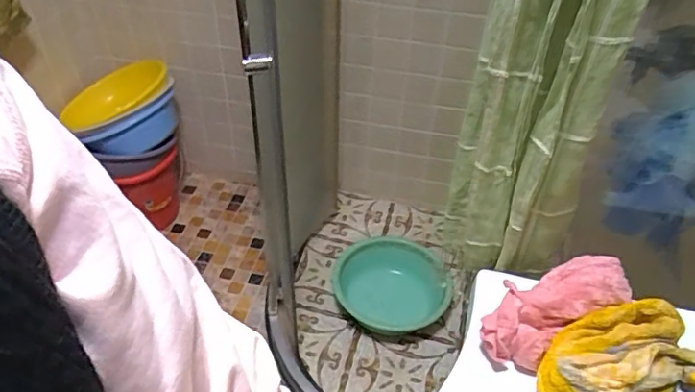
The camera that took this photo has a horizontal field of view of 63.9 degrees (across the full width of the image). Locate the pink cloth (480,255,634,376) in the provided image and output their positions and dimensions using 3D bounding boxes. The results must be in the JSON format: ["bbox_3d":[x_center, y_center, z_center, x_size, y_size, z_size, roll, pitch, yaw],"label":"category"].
[{"bbox_3d":[0.235,0.131,0.639,0.190,0.072,0.076,-21,47,-24],"label":"pink cloth"}]

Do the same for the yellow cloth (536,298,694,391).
[{"bbox_3d":[0.281,0.173,0.591,0.189,0.083,0.103,-13,44,-16],"label":"yellow cloth"}]

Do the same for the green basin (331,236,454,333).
[{"bbox_3d":[0.135,0.281,1.762,0.366,0.093,0.363,1,42,-1],"label":"green basin"}]

